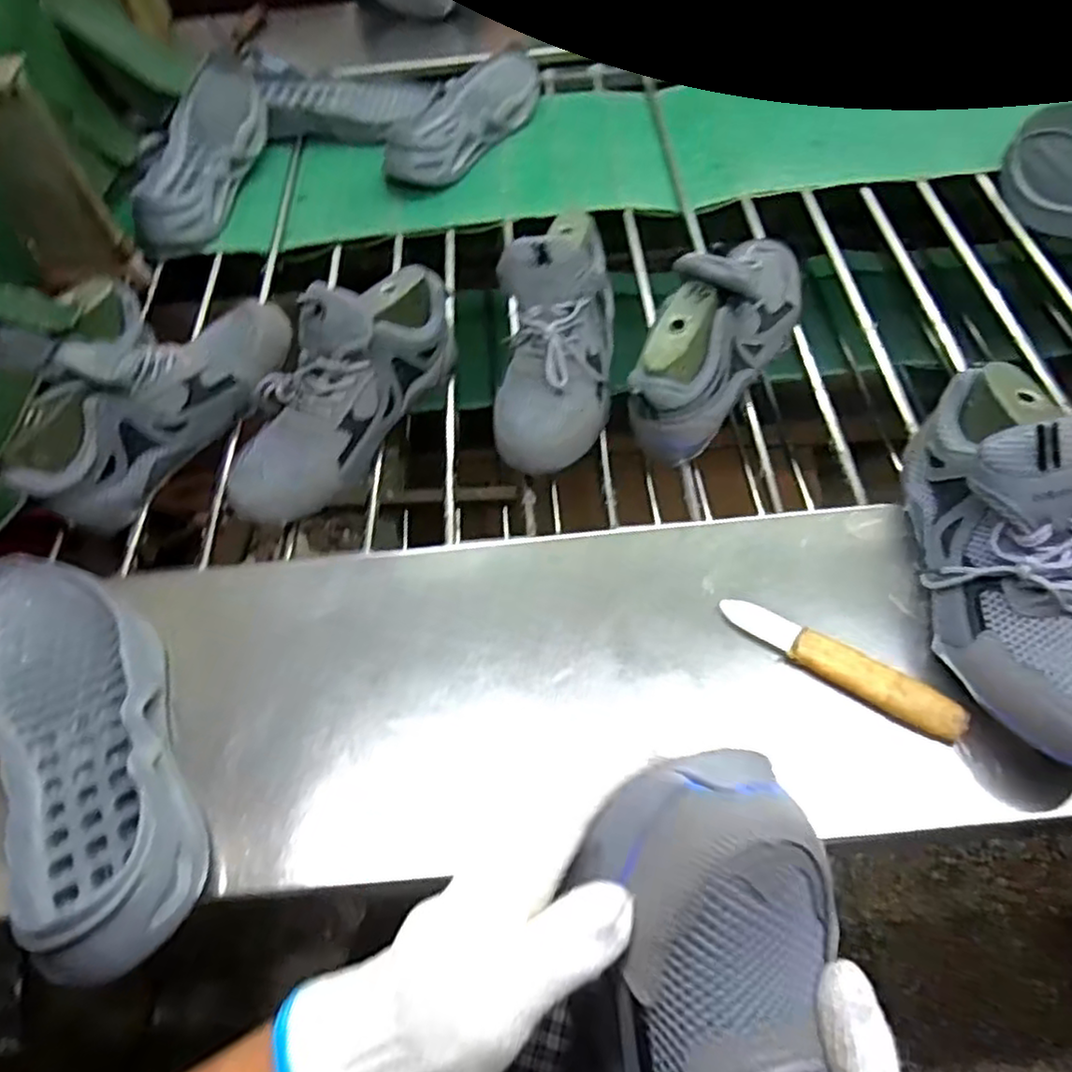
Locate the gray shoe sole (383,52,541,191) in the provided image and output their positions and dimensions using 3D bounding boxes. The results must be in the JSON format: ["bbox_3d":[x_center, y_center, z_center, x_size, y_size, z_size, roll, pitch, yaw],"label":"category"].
[{"bbox_3d":[-0.088,-0.540,0.907,0.096,0.067,0.256,22,62,15],"label":"gray shoe sole"}]

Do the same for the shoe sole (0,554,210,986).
[{"bbox_3d":[-0.293,0.127,0.448,0.108,0.065,0.293,-31,61,-15],"label":"shoe sole"}]

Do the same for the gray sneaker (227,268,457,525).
[{"bbox_3d":[-0.172,-0.131,0.601,0.094,0.127,0.264,30,79,24],"label":"gray sneaker"}]

